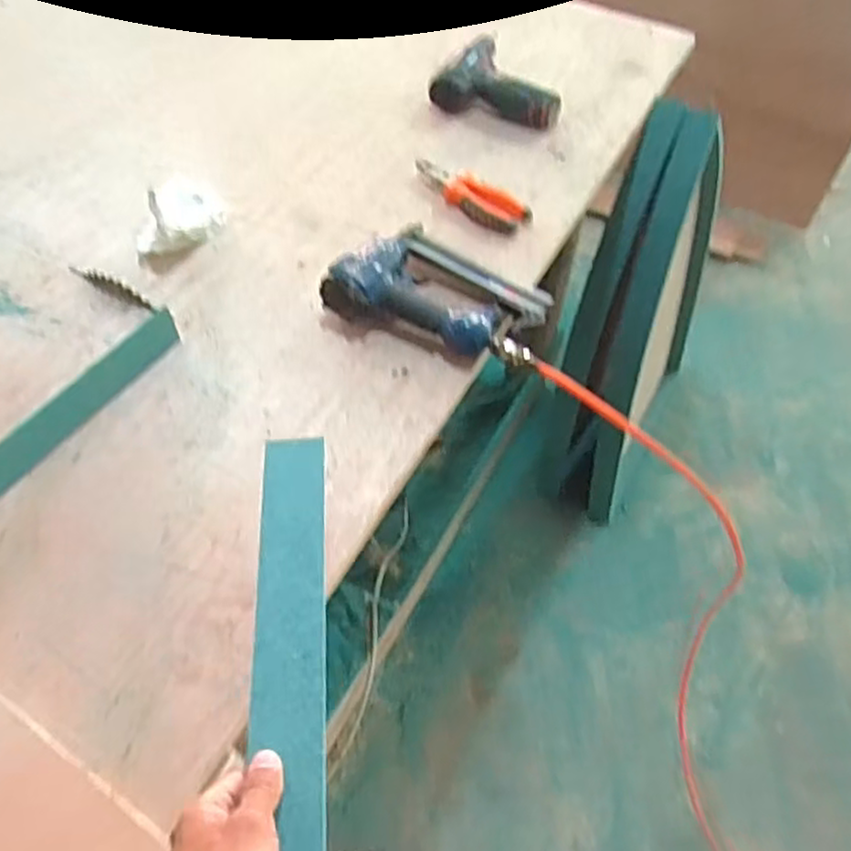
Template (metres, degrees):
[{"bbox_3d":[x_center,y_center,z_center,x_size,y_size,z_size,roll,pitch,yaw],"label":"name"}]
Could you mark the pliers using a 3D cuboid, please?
[{"bbox_3d":[0.059,-0.311,0.971,0.168,0.021,0.052,33,62,20],"label":"pliers"}]

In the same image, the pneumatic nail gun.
[{"bbox_3d":[0.021,-0.160,0.848,0.249,0.054,0.149,19,58,12],"label":"pneumatic nail gun"}]

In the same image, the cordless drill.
[{"bbox_3d":[0.114,-0.519,1.092,0.188,0.047,0.153,13,57,9],"label":"cordless drill"}]

